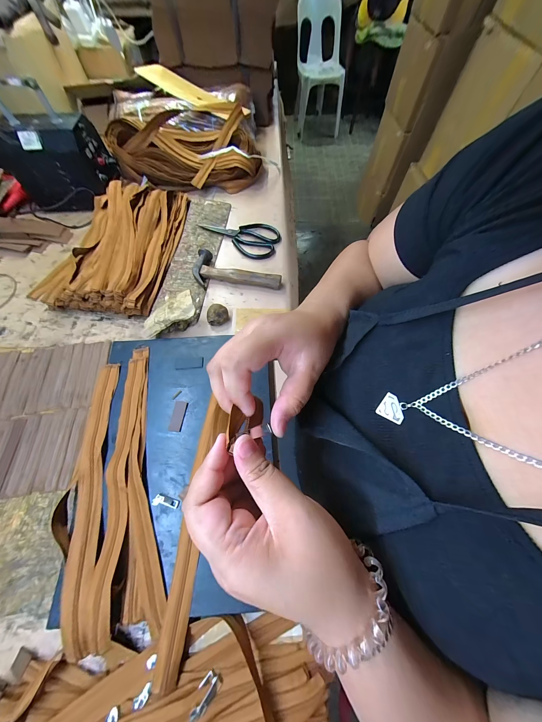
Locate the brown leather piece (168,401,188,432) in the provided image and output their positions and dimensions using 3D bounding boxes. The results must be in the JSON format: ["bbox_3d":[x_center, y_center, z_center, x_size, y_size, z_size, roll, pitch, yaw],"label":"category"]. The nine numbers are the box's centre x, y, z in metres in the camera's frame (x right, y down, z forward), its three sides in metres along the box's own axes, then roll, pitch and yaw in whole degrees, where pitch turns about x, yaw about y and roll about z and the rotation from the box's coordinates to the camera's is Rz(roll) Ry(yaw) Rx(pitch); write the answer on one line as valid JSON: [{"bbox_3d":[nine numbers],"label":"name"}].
[{"bbox_3d":[-0.156,0.093,0.392,0.022,0.004,0.049,6,66,3],"label":"brown leather piece"}]

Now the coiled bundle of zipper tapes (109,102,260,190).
[{"bbox_3d":[-0.220,-0.571,0.638,0.380,0.109,0.168,0,66,0],"label":"coiled bundle of zipper tapes"}]

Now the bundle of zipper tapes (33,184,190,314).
[{"bbox_3d":[-0.366,-0.287,0.547,0.271,0.051,0.389,7,66,3],"label":"bundle of zipper tapes"}]

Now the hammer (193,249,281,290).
[{"bbox_3d":[-0.074,-0.203,0.524,0.192,0.030,0.084,4,66,2],"label":"hammer"}]

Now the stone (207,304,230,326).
[{"bbox_3d":[-0.108,-0.094,0.479,0.041,0.031,0.039,0,66,0],"label":"stone"}]

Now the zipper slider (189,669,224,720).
[{"bbox_3d":[-0.078,0.395,0.274,0.019,0.005,0.041,36,55,14],"label":"zipper slider"}]

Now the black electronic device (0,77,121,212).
[{"bbox_3d":[-0.515,-0.502,0.551,0.203,0.190,0.156,0,66,0],"label":"black electronic device"}]

